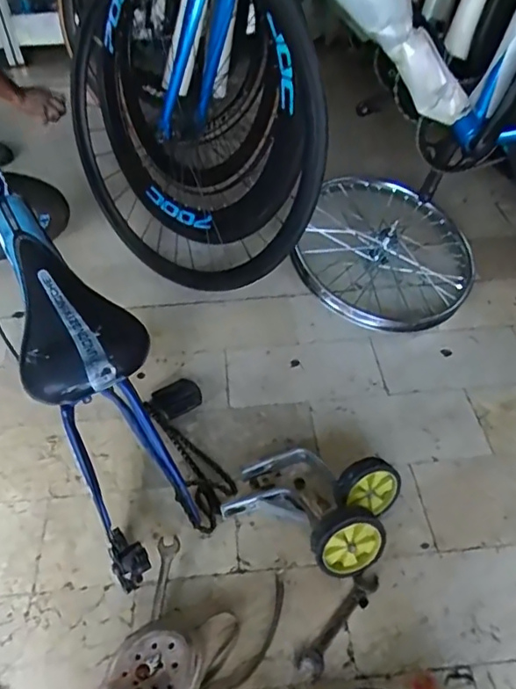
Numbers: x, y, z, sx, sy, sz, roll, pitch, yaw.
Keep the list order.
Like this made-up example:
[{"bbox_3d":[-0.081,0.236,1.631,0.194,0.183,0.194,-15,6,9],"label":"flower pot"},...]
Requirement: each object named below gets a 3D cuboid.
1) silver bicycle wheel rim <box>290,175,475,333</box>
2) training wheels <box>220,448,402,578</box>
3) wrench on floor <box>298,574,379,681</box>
[{"bbox_3d":[0.286,-0.202,1.221,0.378,0.118,0.382,21,61,0],"label":"silver bicycle wheel rim"},{"bbox_3d":[0.082,0.232,0.840,0.241,0.090,0.172,20,51,18],"label":"training wheels"},{"bbox_3d":[0.114,0.387,0.766,0.031,0.009,0.165,31,55,26],"label":"wrench on floor"}]

